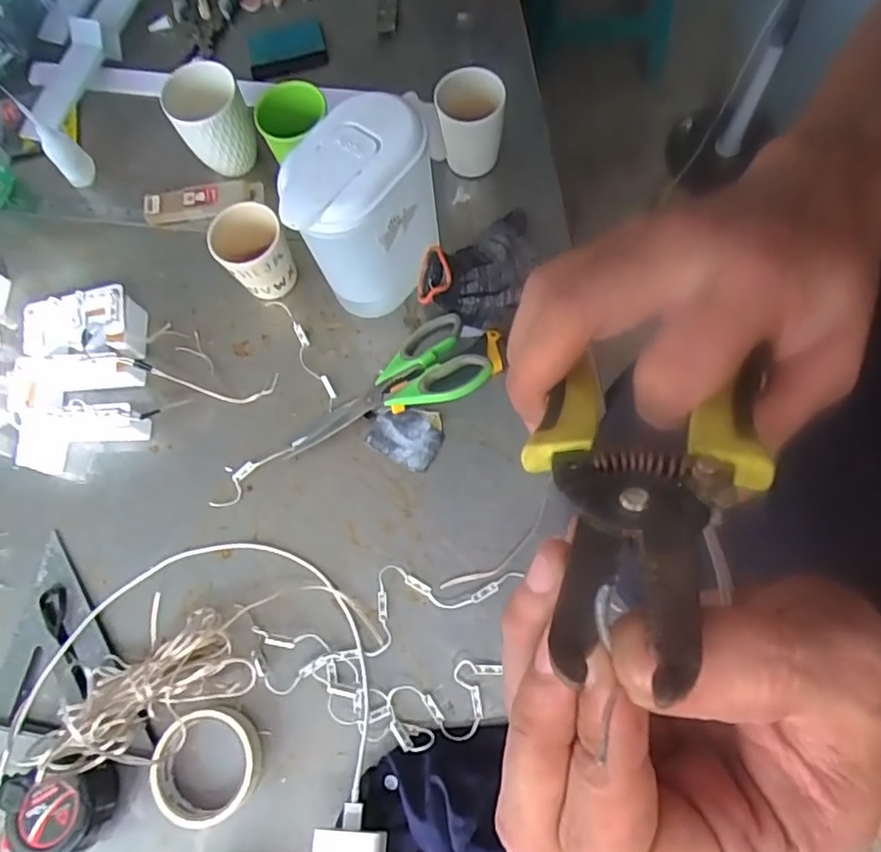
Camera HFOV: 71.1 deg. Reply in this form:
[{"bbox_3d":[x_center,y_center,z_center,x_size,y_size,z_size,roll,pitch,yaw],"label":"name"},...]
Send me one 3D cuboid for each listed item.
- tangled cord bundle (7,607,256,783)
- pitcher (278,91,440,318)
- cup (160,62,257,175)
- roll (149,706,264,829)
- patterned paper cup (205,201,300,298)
[{"bbox_3d":[-0.274,0.230,0.545,0.202,0.037,0.102,-26,72,-2],"label":"tangled cord bundle"},{"bbox_3d":[-0.067,-0.192,0.590,0.093,0.192,0.144,37,78,13],"label":"pitcher"},{"bbox_3d":[-0.250,-0.334,0.683,0.080,0.099,0.069,-26,73,-5],"label":"cup"},{"bbox_3d":[-0.203,0.295,0.535,0.092,0.026,0.089,-1,73,3],"label":"roll"},{"bbox_3d":[-0.193,-0.178,0.647,0.070,0.088,0.068,-1,73,3],"label":"patterned paper cup"}]

